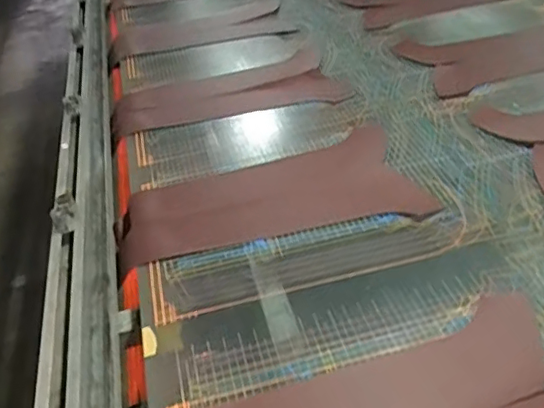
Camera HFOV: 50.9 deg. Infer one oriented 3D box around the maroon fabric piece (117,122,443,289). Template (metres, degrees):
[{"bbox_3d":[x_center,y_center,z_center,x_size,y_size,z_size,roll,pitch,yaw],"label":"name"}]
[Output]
[{"bbox_3d":[-0.008,-0.017,0.924,0.486,0.025,0.247,-14,37,-12],"label":"maroon fabric piece"}]

